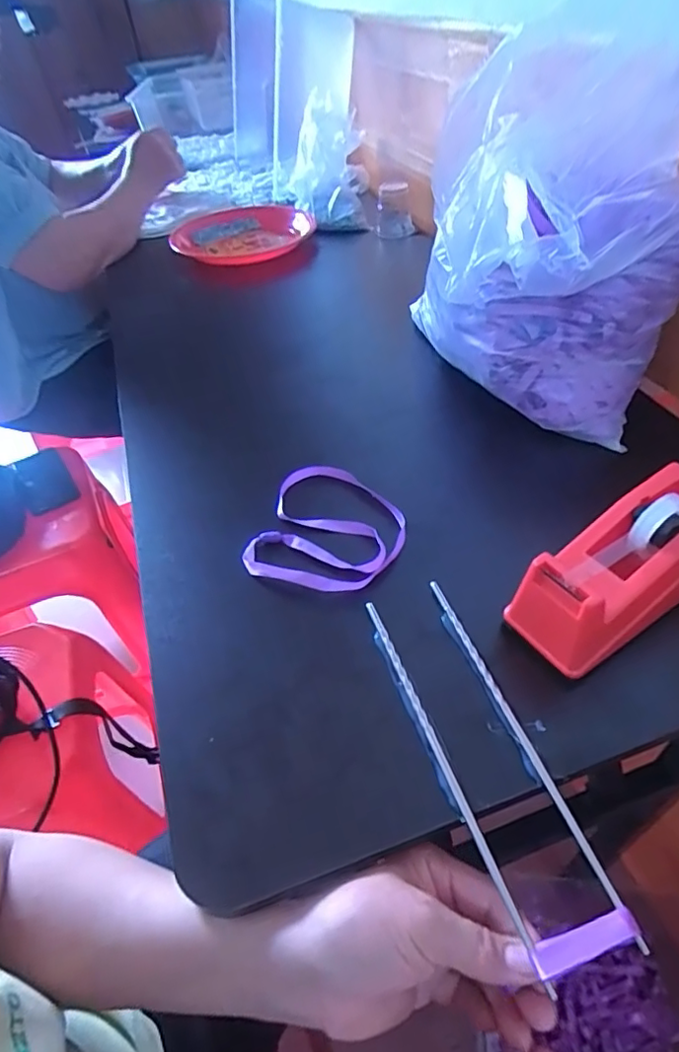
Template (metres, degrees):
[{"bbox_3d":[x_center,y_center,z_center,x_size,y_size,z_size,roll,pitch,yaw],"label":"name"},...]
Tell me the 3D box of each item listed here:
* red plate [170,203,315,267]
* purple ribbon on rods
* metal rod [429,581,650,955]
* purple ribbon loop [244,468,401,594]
[{"bbox_3d":[-0.166,-0.505,0.961,0.234,0.032,0.236,-3,45,3],"label":"red plate"},{"bbox_3d":[0.110,0.187,0.253,0.049,0.006,0.013,-20,46,-5],"label":"purple ribbon on rods"},{"bbox_3d":[0.103,0.116,0.331,0.009,0.006,0.221,-16,46,-10],"label":"metal rod"},{"bbox_3d":[-0.005,-0.002,0.451,0.111,0.016,0.131,11,48,16],"label":"purple ribbon loop"}]

